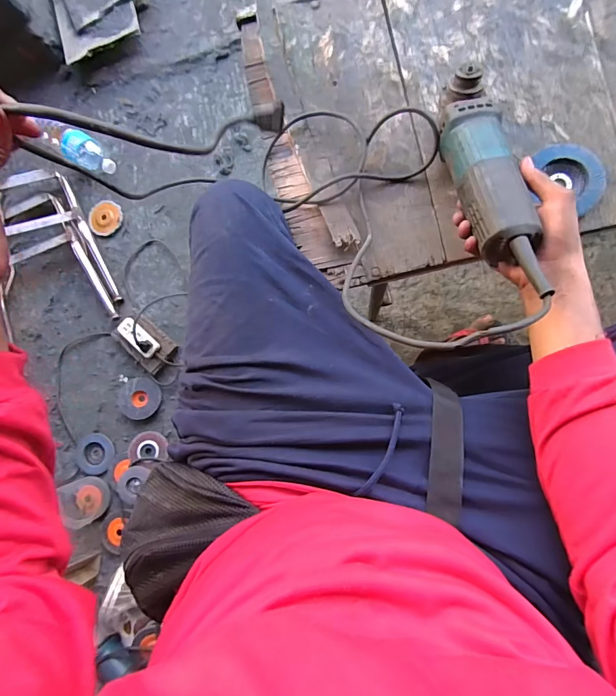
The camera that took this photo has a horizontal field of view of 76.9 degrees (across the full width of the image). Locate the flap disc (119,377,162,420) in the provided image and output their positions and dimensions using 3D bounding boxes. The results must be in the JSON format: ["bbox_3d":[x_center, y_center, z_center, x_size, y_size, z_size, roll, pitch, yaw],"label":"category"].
[{"bbox_3d":[-0.405,0.122,0.934,0.098,0.017,0.097,-4,86,8],"label":"flap disc"}]

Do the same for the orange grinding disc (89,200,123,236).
[{"bbox_3d":[-0.518,-0.332,0.986,0.080,0.020,0.089,31,91,9],"label":"orange grinding disc"}]

